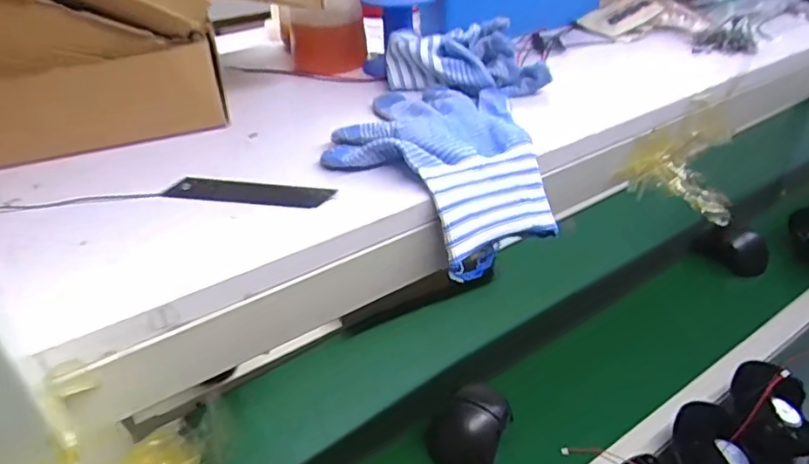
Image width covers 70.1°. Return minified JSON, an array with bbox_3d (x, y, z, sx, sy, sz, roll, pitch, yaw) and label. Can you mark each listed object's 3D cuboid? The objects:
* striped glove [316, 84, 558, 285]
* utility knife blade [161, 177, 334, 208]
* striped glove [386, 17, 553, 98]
[{"bbox_3d":[0.019,-0.044,0.388,0.138,0.057,0.163,-8,37,-10],"label":"striped glove"},{"bbox_3d":[-0.090,-0.024,0.340,0.097,0.004,0.020,6,37,9],"label":"utility knife blade"},{"bbox_3d":[0.052,-0.141,0.464,0.130,0.043,0.075,12,38,17],"label":"striped glove"}]

